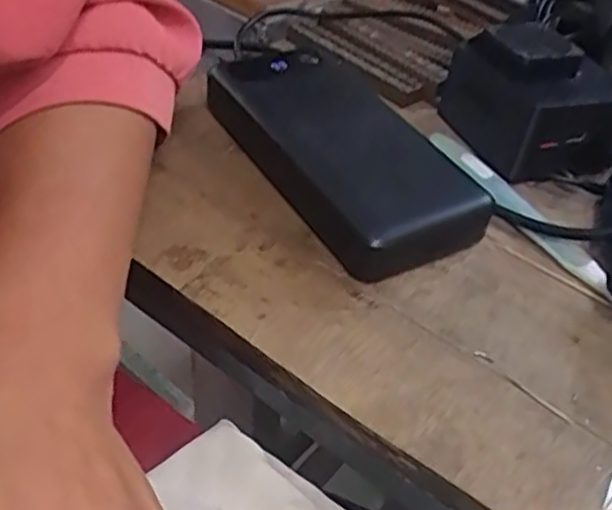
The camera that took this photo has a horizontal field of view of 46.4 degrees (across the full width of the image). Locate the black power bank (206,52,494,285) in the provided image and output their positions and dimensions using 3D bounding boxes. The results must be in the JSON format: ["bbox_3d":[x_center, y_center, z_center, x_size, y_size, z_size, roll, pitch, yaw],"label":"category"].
[{"bbox_3d":[0.018,-0.058,0.349,0.080,0.030,0.157,-19,49,-24],"label":"black power bank"}]

